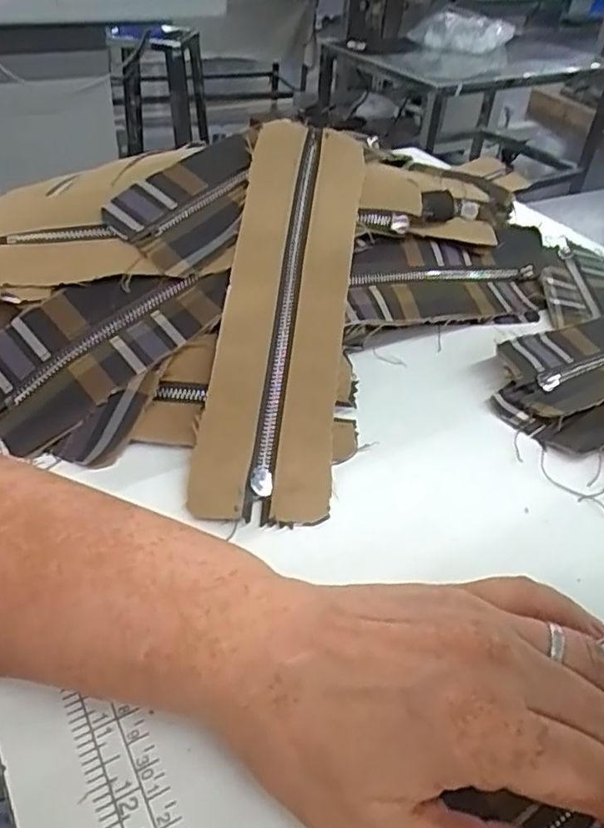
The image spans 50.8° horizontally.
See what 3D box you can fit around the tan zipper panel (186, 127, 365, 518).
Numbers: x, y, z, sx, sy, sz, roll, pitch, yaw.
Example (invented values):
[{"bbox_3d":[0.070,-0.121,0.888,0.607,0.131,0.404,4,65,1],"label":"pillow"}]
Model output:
[{"bbox_3d":[-0.008,-0.061,0.350,0.066,0.019,0.246,6,67,2],"label":"tan zipper panel"}]

